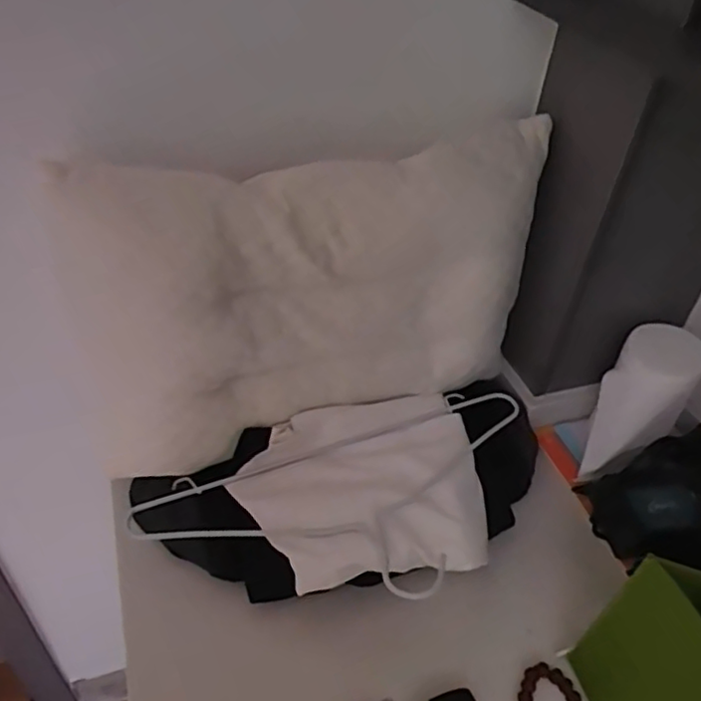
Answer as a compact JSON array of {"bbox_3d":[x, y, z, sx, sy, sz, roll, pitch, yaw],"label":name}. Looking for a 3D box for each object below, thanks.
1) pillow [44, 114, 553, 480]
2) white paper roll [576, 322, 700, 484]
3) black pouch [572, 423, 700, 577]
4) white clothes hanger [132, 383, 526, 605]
[{"bbox_3d":[-0.028,-0.055,0.670,0.481,0.319,0.129,-16,46,-22],"label":"pillow"},{"bbox_3d":[0.333,0.064,0.753,0.086,0.198,0.077,34,14,29],"label":"white paper roll"},{"bbox_3d":[0.364,0.175,0.706,0.191,0.068,0.142,-16,46,-22],"label":"black pouch"},{"bbox_3d":[0.009,0.159,0.661,0.441,0.040,0.202,-14,45,-20],"label":"white clothes hanger"}]

